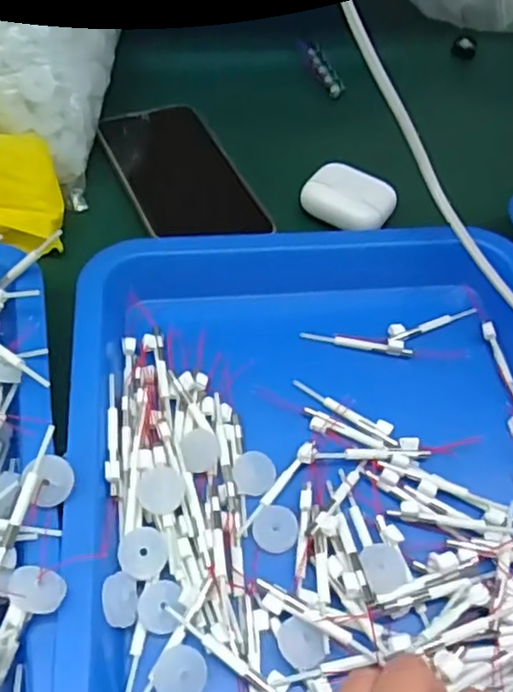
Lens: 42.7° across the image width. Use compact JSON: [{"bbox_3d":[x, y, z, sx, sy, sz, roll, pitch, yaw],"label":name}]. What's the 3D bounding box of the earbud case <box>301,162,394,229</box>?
[{"bbox_3d":[0.061,-0.097,0.438,0.055,0.027,0.037,32,58,18],"label":"earbud case"}]

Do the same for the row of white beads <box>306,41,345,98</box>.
[{"bbox_3d":[0.056,-0.229,0.545,0.015,0.010,0.066,-13,56,-13],"label":"row of white beads"}]

